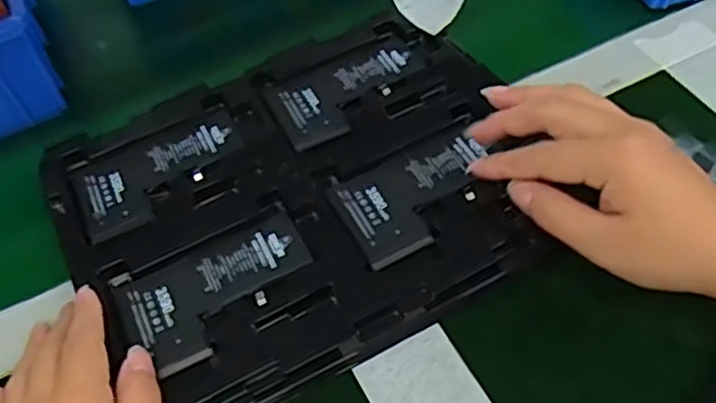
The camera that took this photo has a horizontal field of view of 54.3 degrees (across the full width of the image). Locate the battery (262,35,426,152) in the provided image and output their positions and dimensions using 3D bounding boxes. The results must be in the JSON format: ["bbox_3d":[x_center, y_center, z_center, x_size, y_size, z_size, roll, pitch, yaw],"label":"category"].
[{"bbox_3d":[-0.005,-0.072,0.448,0.103,0.008,0.062,-27,55,-14],"label":"battery"}]

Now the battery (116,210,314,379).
[{"bbox_3d":[-0.071,0.046,0.366,0.097,0.008,0.063,-26,54,-13],"label":"battery"}]

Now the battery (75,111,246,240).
[{"bbox_3d":[-0.118,-0.018,0.422,0.102,0.006,0.063,-25,54,-13],"label":"battery"}]

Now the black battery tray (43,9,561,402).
[{"bbox_3d":[-0.032,-0.009,0.403,0.256,0.023,0.220,-26,58,-13],"label":"black battery tray"}]

